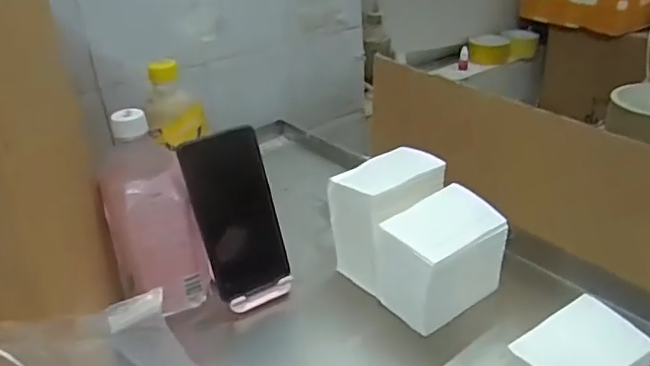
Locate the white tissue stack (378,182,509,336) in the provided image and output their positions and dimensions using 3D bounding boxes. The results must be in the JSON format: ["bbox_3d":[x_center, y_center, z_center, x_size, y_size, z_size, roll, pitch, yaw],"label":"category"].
[{"bbox_3d":[0.112,0.071,0.533,0.109,0.096,0.074,-22,33,-30],"label":"white tissue stack"}]

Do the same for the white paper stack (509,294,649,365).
[{"bbox_3d":[0.208,0.142,0.453,0.104,0.043,0.070,-20,32,-29],"label":"white paper stack"}]

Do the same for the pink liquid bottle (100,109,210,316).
[{"bbox_3d":[-0.167,0.035,0.538,0.075,0.193,0.058,-20,32,-28],"label":"pink liquid bottle"}]

